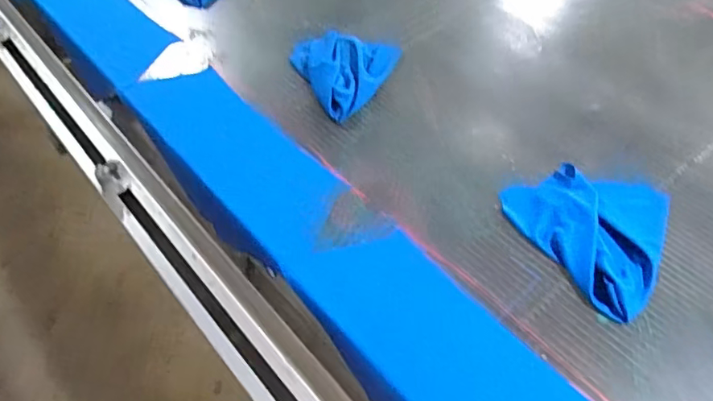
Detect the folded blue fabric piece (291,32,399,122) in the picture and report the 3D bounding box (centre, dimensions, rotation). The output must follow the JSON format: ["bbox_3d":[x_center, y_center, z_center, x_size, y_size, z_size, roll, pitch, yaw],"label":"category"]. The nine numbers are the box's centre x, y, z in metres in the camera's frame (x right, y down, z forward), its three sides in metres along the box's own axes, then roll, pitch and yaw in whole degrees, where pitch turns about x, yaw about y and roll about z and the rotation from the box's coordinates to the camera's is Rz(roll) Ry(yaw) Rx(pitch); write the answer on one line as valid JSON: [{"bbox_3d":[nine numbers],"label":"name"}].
[{"bbox_3d":[-0.037,-0.219,0.896,0.178,0.024,0.189,24,55,20],"label":"folded blue fabric piece"}]

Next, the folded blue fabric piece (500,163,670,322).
[{"bbox_3d":[0.325,0.029,0.701,0.193,0.020,0.215,-26,54,-18],"label":"folded blue fabric piece"}]

